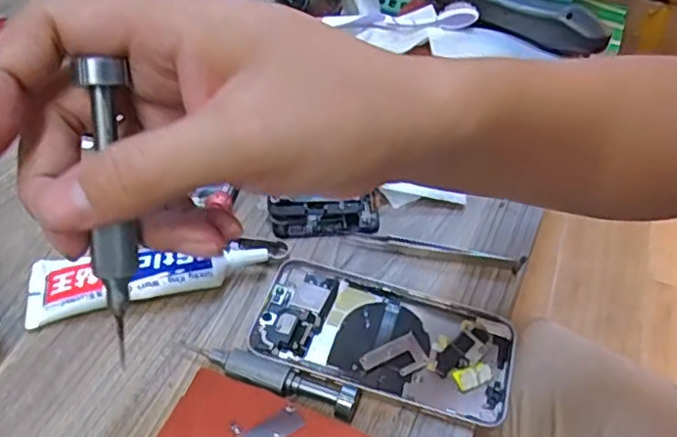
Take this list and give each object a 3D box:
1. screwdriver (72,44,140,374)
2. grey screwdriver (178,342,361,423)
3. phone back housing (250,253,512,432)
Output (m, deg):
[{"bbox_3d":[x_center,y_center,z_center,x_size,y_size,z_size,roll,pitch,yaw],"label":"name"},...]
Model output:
[{"bbox_3d":[-0.077,-0.002,0.214,0.014,0.103,0.010,-1,12,-5],"label":"screwdriver"},{"bbox_3d":[-0.039,0.084,0.337,0.102,0.013,0.016,17,48,12],"label":"grey screwdriver"},{"bbox_3d":[0.026,0.069,0.359,0.145,0.009,0.071,16,48,11],"label":"phone back housing"}]

